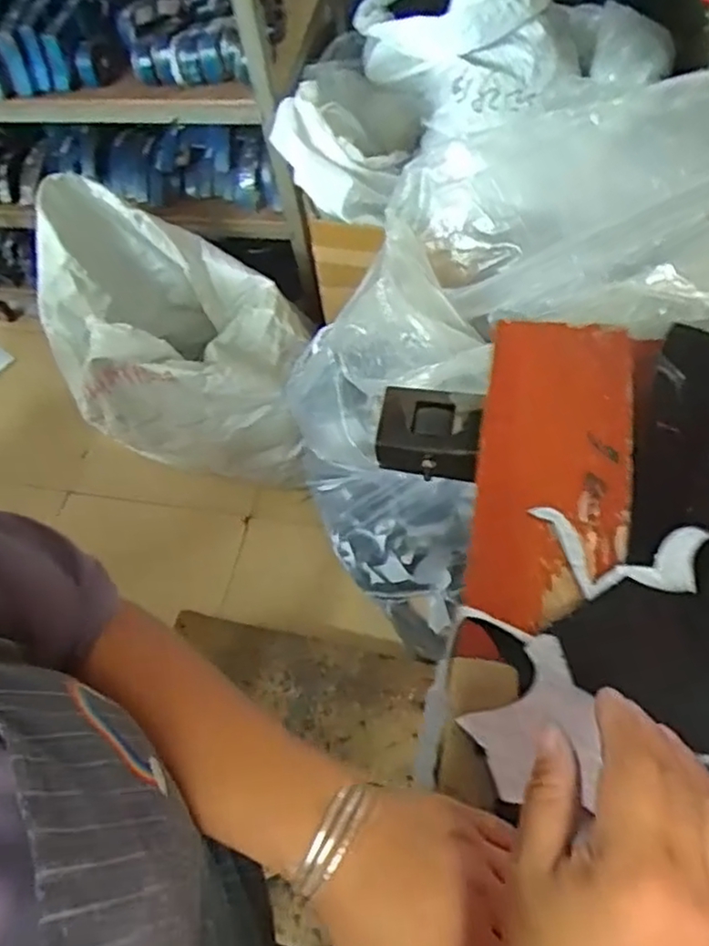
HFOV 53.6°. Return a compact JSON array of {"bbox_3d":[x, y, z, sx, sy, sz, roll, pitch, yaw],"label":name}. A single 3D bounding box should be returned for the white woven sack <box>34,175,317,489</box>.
[{"bbox_3d":[-0.374,-0.260,1.529,0.524,0.541,0.340,6,63,1],"label":"white woven sack"}]

